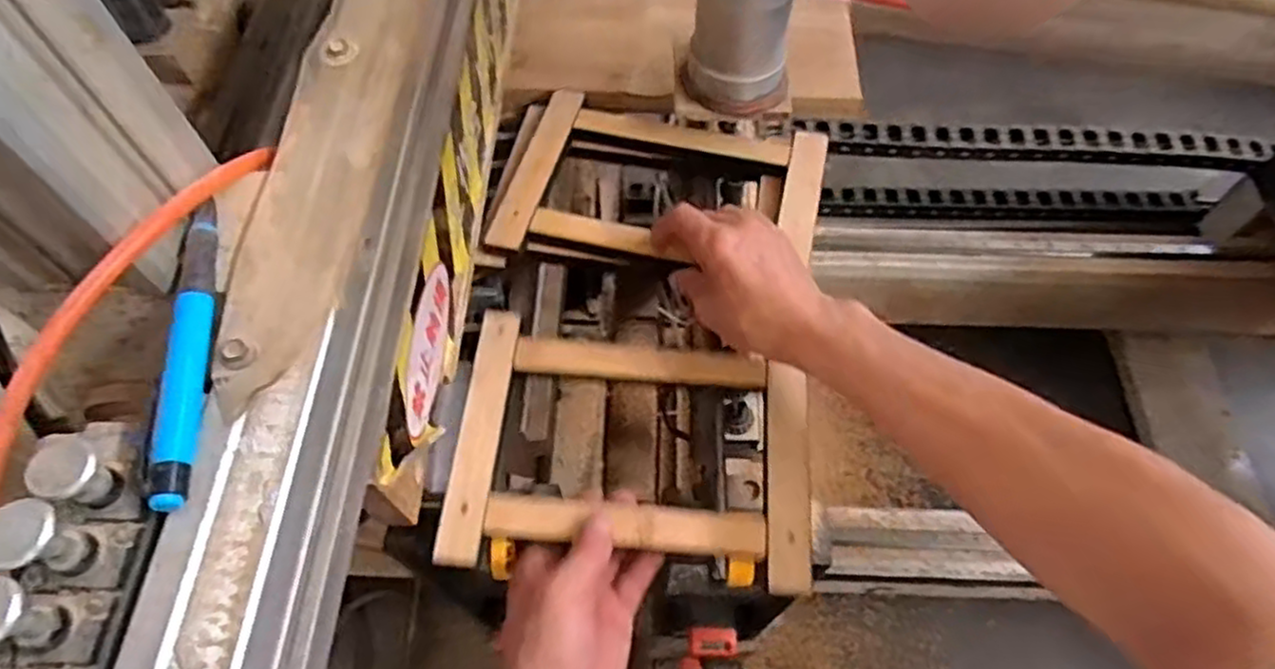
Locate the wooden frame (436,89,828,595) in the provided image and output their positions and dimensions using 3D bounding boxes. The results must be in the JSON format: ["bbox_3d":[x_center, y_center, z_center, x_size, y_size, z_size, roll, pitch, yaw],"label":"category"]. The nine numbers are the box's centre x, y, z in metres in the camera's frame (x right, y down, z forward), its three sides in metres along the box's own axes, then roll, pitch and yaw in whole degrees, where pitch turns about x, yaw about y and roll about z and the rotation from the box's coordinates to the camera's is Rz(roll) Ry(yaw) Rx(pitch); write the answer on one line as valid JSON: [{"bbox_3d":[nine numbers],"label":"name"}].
[{"bbox_3d":[0.011,-0.020,0.546,0.239,0.040,0.380,7,62,4],"label":"wooden frame"}]

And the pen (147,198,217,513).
[{"bbox_3d":[-0.158,0.002,0.261,0.010,0.009,0.121,-8,62,-4],"label":"pen"}]

